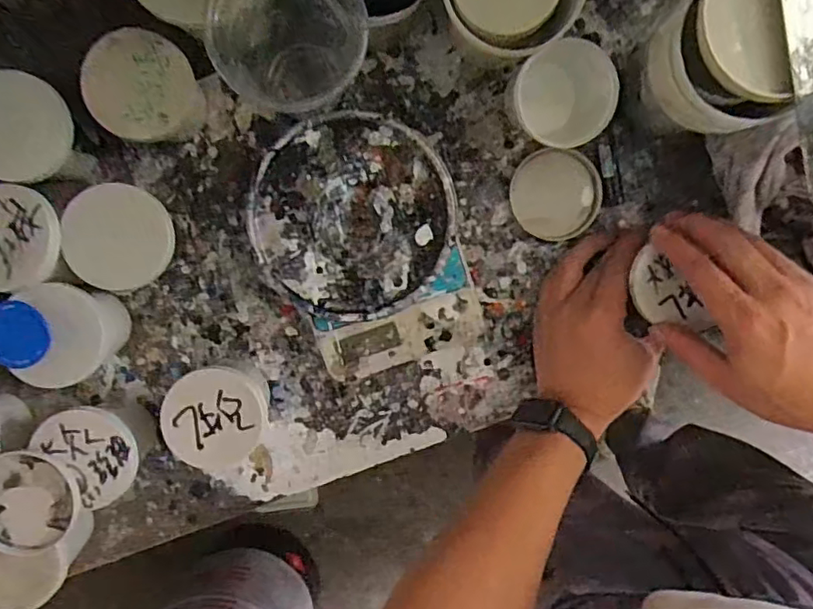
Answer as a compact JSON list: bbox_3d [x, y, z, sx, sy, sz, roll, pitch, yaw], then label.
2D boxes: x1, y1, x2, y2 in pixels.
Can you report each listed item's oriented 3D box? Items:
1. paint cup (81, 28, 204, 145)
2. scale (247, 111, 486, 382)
[{"bbox_3d":[-0.181,-0.151,0.430,0.068,0.081,0.068,0,94,1],"label":"paint cup"},{"bbox_3d":[-0.032,-0.043,0.461,0.147,0.037,0.193,-15,94,2],"label":"scale"}]

